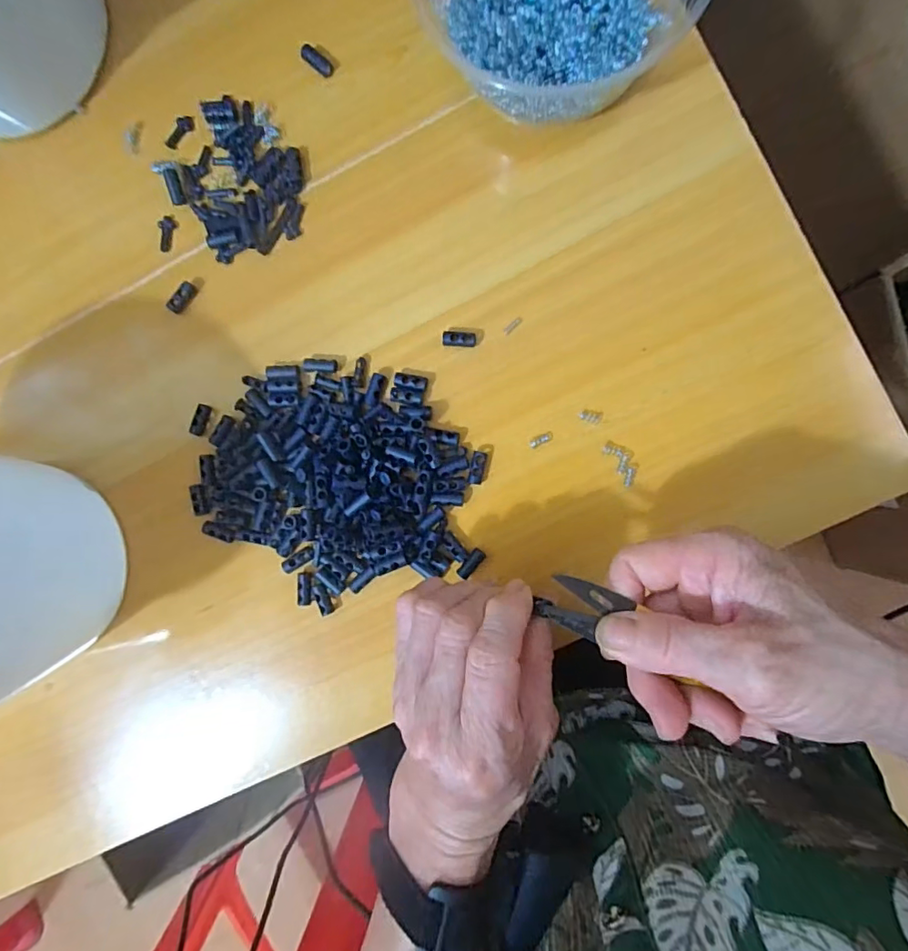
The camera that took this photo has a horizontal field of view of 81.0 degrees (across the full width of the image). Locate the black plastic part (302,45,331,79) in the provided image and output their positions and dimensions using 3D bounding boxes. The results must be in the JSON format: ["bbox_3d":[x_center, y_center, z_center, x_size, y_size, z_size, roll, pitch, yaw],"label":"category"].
[{"bbox_3d":[-0.078,-0.236,0.302,0.020,0.004,0.009,40,94,-8],"label":"black plastic part"}]

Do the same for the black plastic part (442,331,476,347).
[{"bbox_3d":[0.003,-0.076,0.296,0.018,0.008,0.007,3,91,6],"label":"black plastic part"}]

